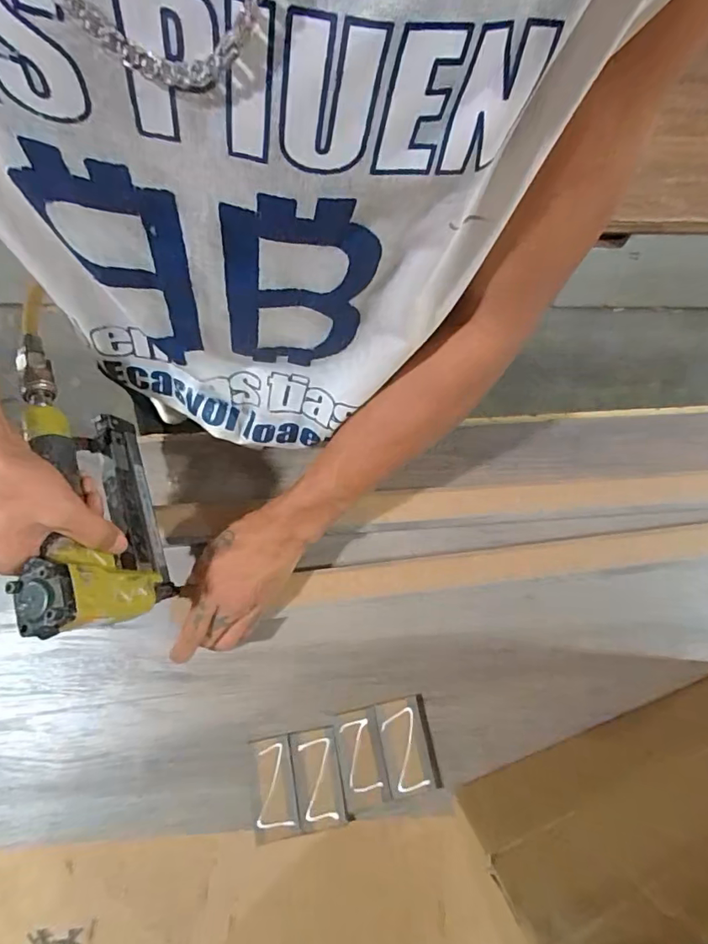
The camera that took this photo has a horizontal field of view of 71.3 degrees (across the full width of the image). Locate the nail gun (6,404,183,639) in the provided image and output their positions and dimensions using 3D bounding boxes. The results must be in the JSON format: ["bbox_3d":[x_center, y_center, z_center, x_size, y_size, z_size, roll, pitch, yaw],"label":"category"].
[{"bbox_3d":[-0.214,0.030,0.395,0.061,0.124,0.187,-19,76,-5],"label":"nail gun"}]

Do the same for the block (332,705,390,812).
[{"bbox_3d":[0.006,0.258,0.446,0.040,0.006,0.077,-12,75,-3],"label":"block"}]

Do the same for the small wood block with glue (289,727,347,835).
[{"bbox_3d":[-0.033,0.275,0.442,0.041,0.005,0.079,-10,75,-2],"label":"small wood block with glue"}]

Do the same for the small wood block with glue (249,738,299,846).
[{"bbox_3d":[-0.072,0.280,0.437,0.037,0.007,0.078,-9,75,-2],"label":"small wood block with glue"}]

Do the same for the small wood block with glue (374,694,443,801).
[{"bbox_3d":[0.049,0.249,0.450,0.047,0.007,0.078,-12,75,-3],"label":"small wood block with glue"}]

